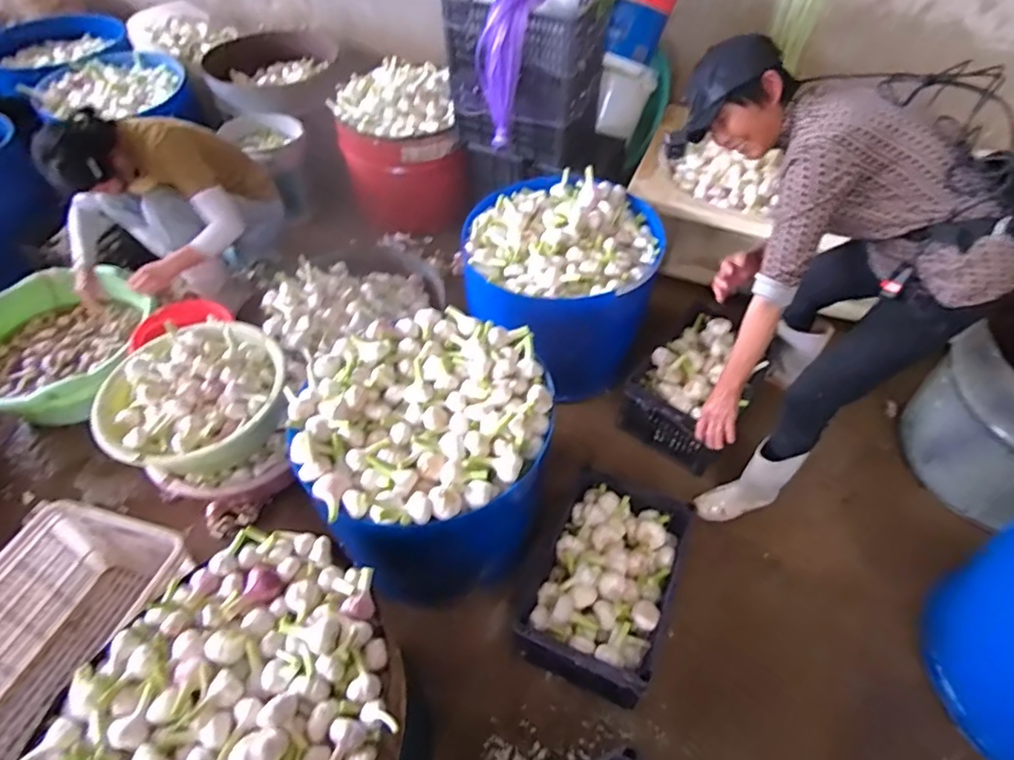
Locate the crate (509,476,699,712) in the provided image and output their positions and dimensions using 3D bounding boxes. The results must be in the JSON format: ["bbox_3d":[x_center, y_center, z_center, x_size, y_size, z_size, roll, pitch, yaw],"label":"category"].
[{"bbox_3d":[0.235,0.482,1.351,0.305,0.205,0.436,20,52,15],"label":"crate"}]

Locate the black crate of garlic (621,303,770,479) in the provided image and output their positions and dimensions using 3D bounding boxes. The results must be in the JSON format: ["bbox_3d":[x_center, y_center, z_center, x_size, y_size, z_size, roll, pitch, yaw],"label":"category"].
[{"bbox_3d":[0.577,0.020,1.698,0.302,0.256,0.389,35,57,25],"label":"black crate of garlic"}]

